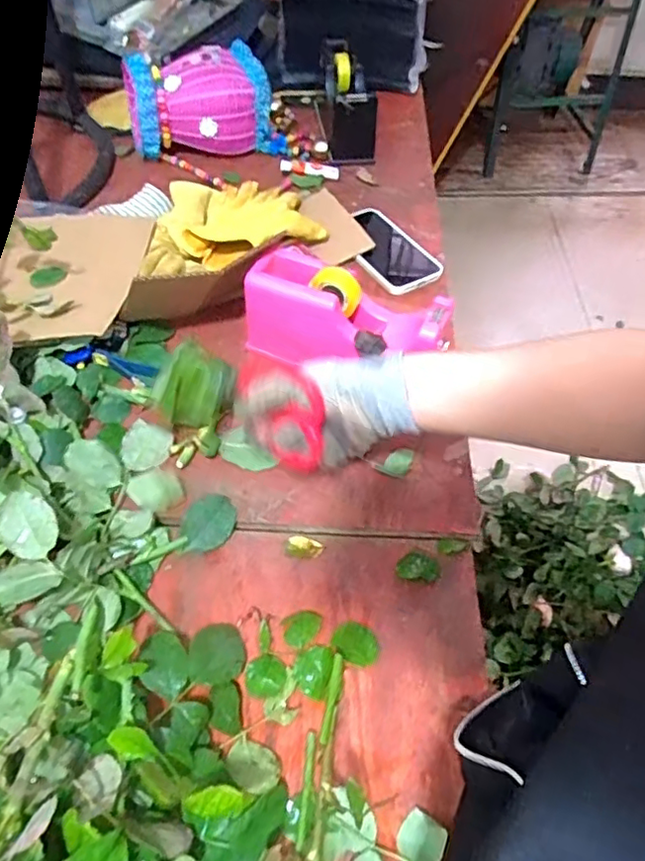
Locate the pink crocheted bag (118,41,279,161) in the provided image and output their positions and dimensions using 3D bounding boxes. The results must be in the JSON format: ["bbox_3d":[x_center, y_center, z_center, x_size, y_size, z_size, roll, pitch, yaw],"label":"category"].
[{"bbox_3d":[-0.178,-0.474,0.858,0.198,0.097,0.136,-9,53,-8],"label":"pink crocheted bag"}]

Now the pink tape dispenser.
[{"bbox_3d":[0.021,-0.100,0.589,0.190,0.093,0.070,20,54,13],"label":"pink tape dispenser"}]

